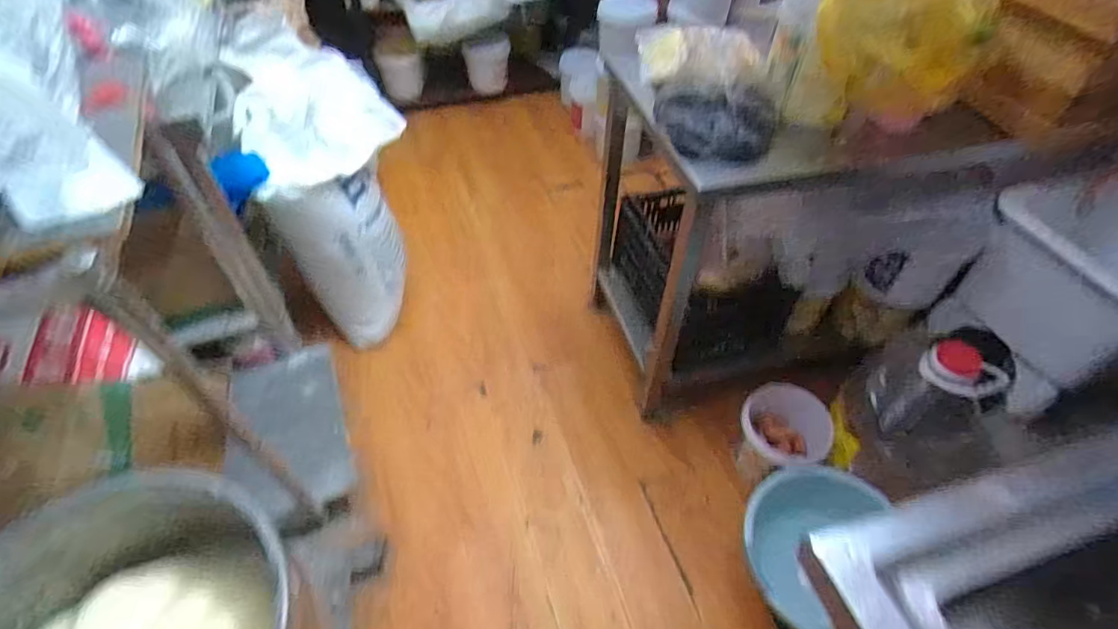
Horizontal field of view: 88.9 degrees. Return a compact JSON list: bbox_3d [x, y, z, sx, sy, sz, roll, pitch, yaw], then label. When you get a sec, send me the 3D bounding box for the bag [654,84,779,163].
[{"bbox_3d":[0.271,-0.356,1.003,0.216,0.112,0.129,14,51,11],"label":"bag"}]

